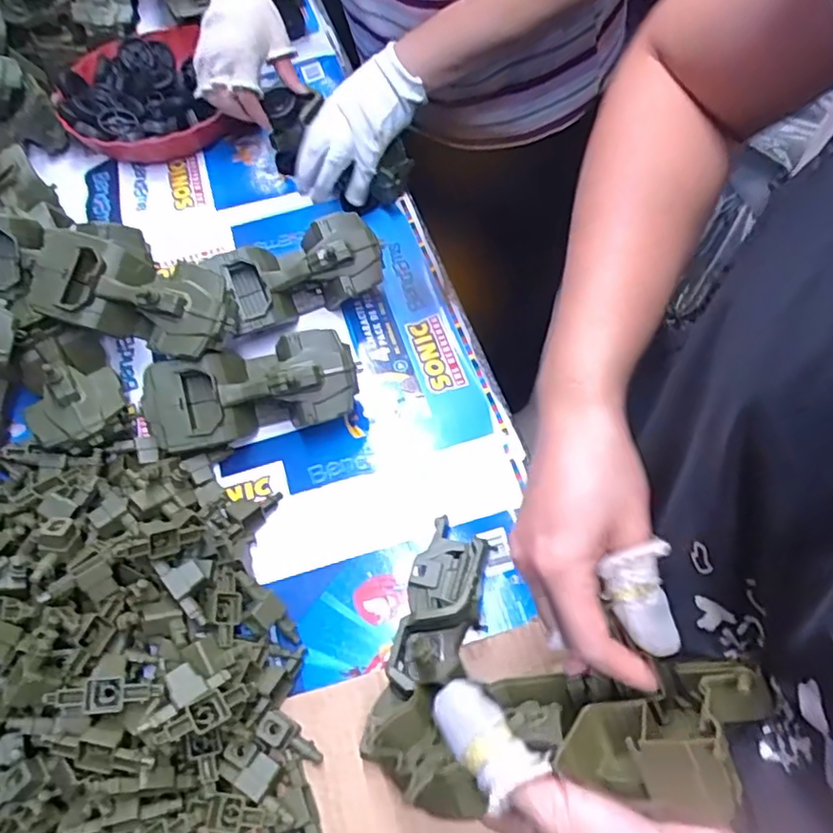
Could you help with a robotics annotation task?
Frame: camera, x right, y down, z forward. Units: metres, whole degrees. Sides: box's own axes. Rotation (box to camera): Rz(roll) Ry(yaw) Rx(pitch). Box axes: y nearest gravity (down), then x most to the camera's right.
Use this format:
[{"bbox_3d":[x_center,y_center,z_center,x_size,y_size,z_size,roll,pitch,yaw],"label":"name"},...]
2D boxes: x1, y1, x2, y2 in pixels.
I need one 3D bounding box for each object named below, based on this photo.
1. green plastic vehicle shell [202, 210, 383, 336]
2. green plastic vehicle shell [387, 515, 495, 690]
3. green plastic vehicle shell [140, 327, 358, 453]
[{"bbox_3d":[-0.109,-0.134,0.607,0.147,0.081,0.072,-21,60,-9],"label":"green plastic vehicle shell"},{"bbox_3d":[0.021,0.136,0.463,0.057,0.038,0.127,9,60,9],"label":"green plastic vehicle shell"},{"bbox_3d":[-0.139,-0.015,0.542,0.175,0.077,0.072,-13,59,-3],"label":"green plastic vehicle shell"}]

